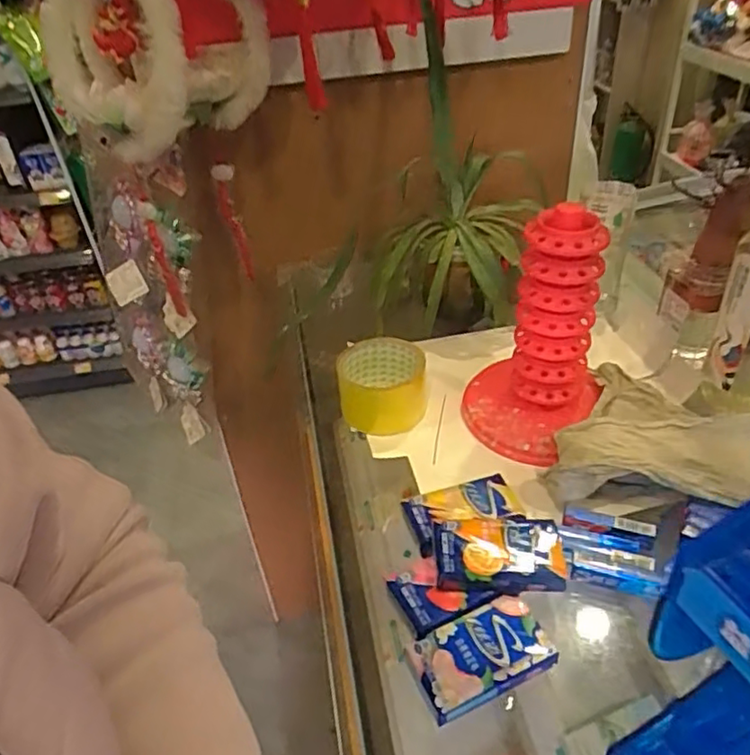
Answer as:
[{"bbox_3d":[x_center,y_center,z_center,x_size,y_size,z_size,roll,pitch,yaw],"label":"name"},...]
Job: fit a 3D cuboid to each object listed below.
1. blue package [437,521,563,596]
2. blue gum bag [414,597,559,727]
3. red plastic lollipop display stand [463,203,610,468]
[{"bbox_3d":[0.093,0.134,0.474,0.093,0.030,0.056,-1,38,5],"label":"blue package"},{"bbox_3d":[0.074,0.191,0.429,0.090,0.021,0.052,-17,39,-15],"label":"blue gum bag"},{"bbox_3d":[0.147,-0.044,0.576,0.124,0.204,0.127,9,40,17],"label":"red plastic lollipop display stand"}]

